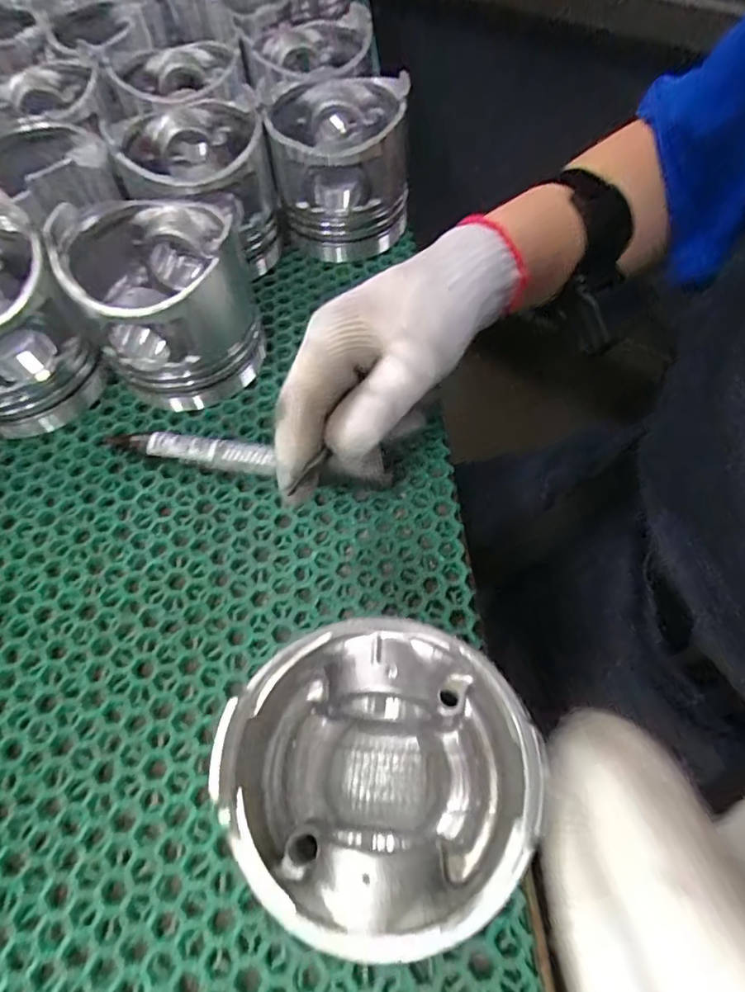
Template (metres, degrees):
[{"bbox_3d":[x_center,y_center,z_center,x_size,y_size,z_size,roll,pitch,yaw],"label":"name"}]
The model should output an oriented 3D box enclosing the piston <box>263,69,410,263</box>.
[{"bbox_3d":[-0.024,-0.228,0.377,0.085,0.087,0.098,-10,60,-3],"label":"piston"}]

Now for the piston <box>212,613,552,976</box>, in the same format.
[{"bbox_3d":[0.004,0.096,0.191,0.090,0.082,0.086,-1,60,2],"label":"piston"}]

